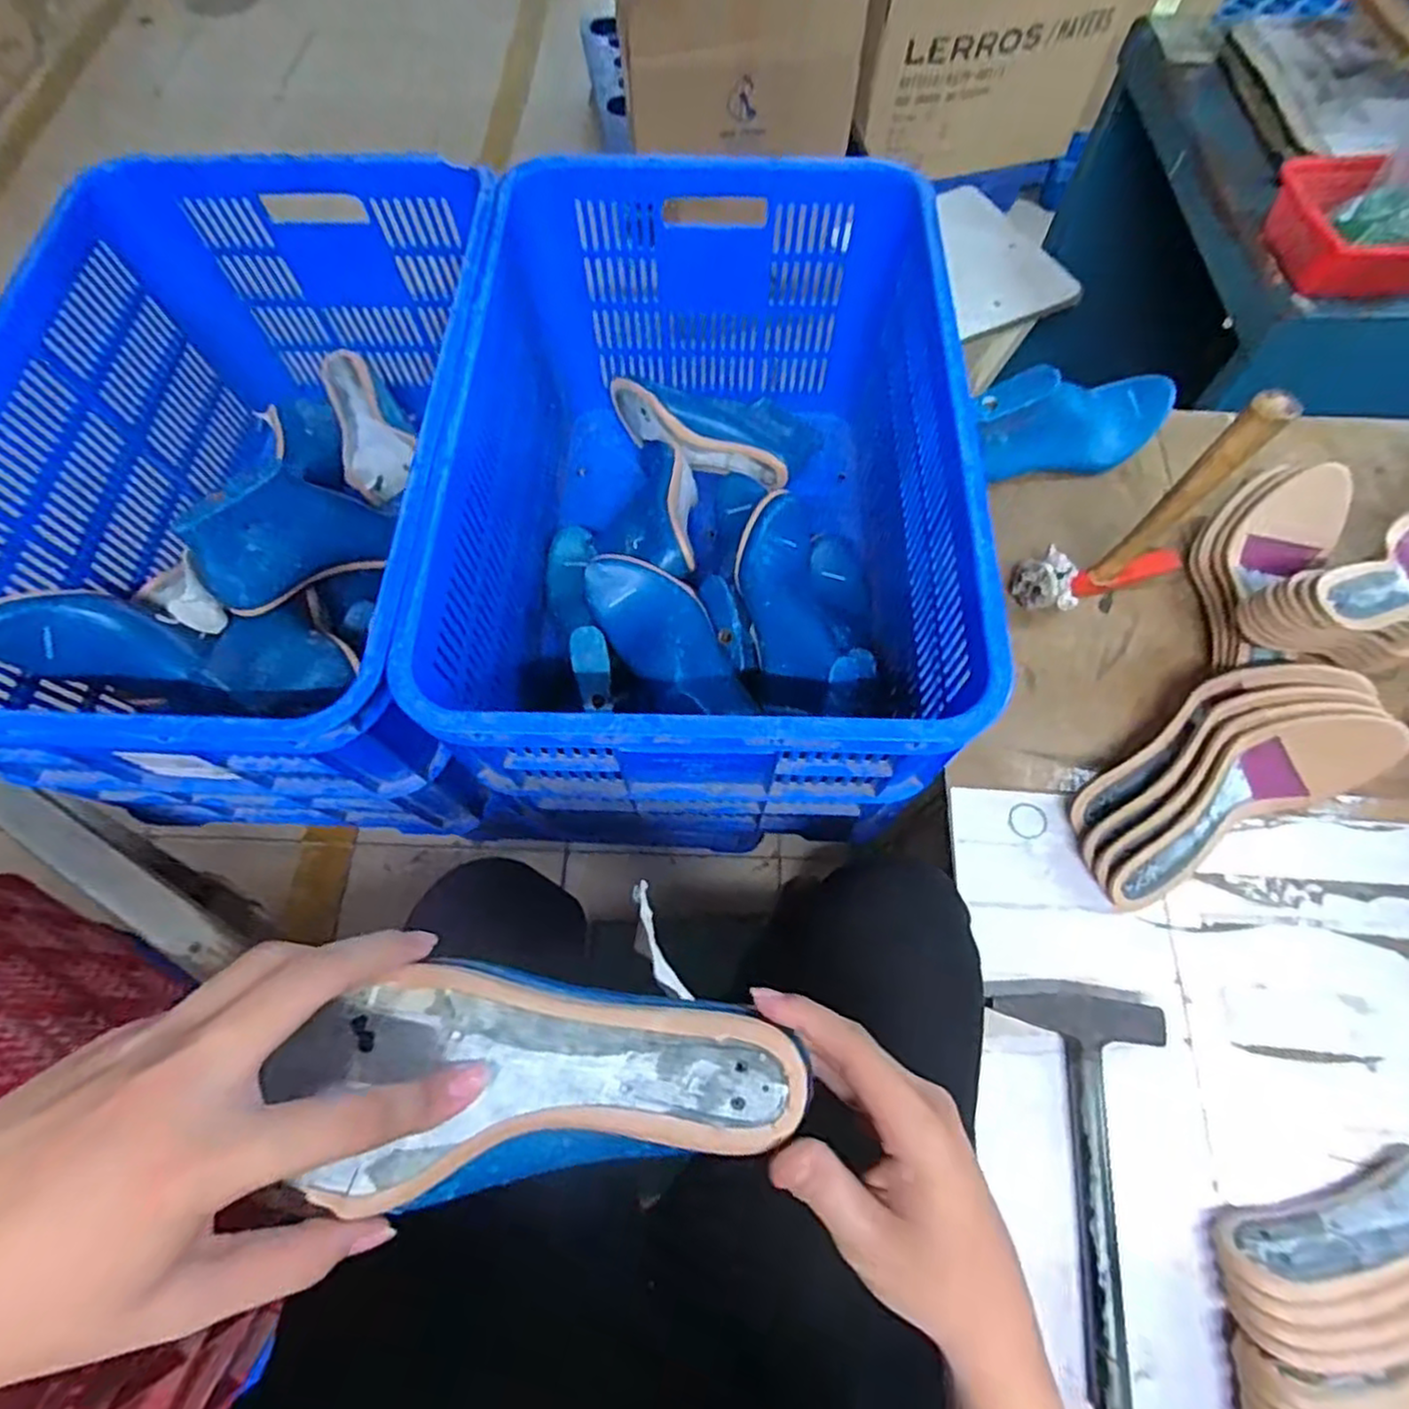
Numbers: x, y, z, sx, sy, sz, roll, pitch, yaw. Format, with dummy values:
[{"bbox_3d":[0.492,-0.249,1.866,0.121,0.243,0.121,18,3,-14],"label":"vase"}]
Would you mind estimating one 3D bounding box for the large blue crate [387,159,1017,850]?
[{"bbox_3d":[0.002,-0.205,0.711,0.408,0.303,0.607,1,67,0],"label":"large blue crate"}]

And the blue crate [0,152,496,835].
[{"bbox_3d":[-0.417,-0.213,0.707,0.421,0.291,0.613,2,67,0],"label":"blue crate"}]

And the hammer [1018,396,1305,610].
[{"bbox_3d":[0.360,-0.159,0.563,0.154,0.228,0.048,-18,68,-8],"label":"hammer"}]

